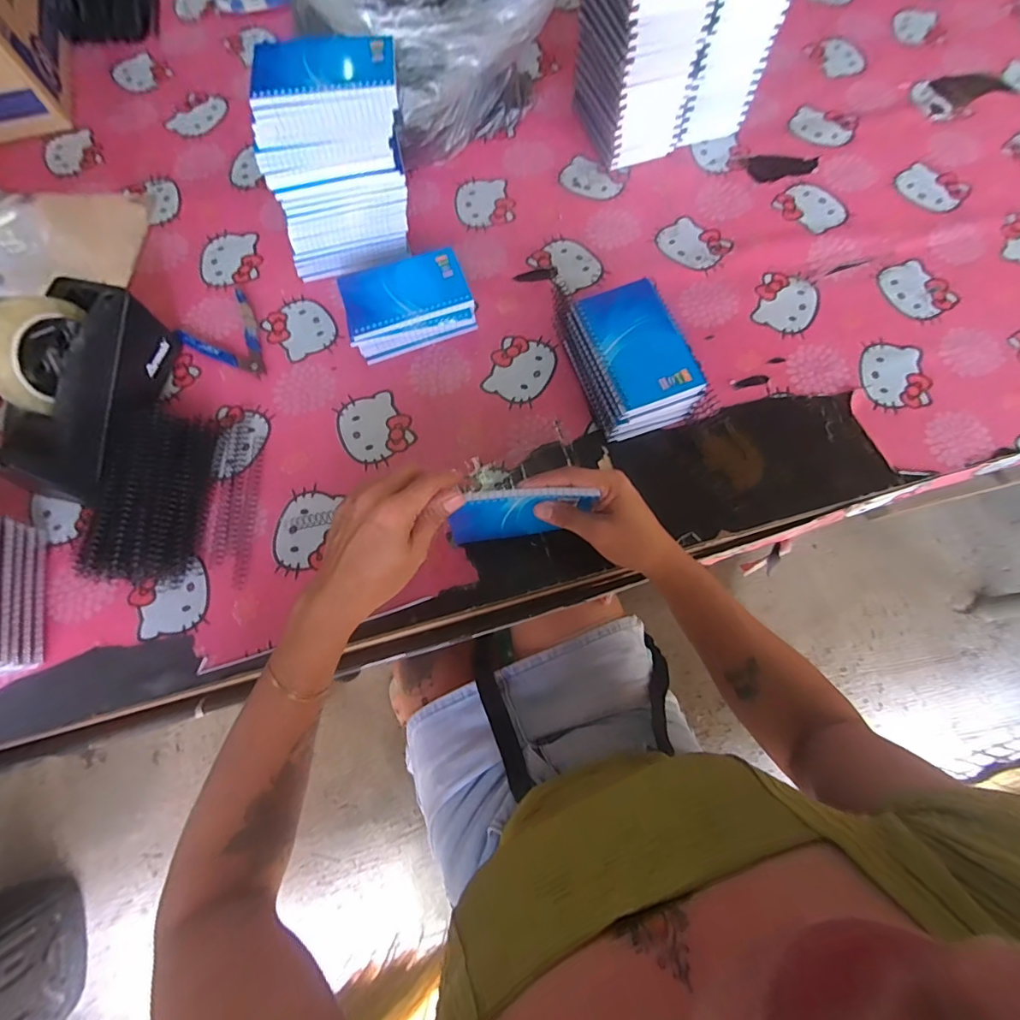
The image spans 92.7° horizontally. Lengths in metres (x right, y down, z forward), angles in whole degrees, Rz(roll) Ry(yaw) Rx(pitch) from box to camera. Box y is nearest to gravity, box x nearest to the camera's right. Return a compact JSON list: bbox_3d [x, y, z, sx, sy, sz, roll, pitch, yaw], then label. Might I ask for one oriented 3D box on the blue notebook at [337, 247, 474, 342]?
[{"bbox_3d":[-0.113,-0.236,0.520,0.130,0.009,0.084,-18,73,-5],"label":"blue notebook"}]

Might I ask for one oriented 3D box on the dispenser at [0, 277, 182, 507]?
[{"bbox_3d":[-0.412,-0.116,0.466,0.078,0.127,0.199,9,73,3],"label":"dispenser"}]

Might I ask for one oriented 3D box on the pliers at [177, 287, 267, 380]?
[{"bbox_3d":[-0.301,-0.189,0.539,0.103,0.014,0.085,42,77,12],"label":"pliers"}]

